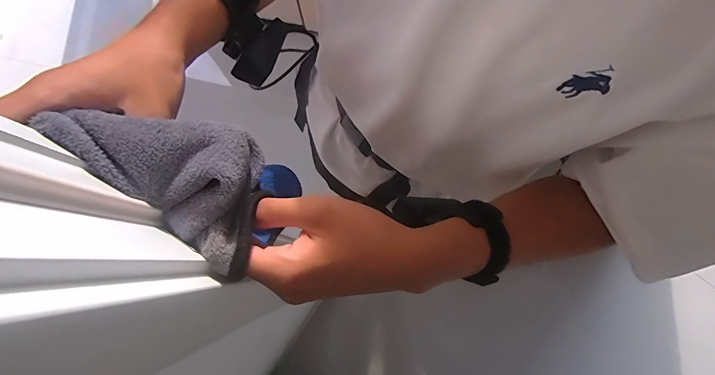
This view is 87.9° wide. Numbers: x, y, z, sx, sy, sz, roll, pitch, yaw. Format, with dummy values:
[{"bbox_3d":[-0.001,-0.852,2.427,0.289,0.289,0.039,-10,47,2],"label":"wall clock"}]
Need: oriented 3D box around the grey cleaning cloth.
[{"bbox_3d":[-0.102,-0.011,0.230,0.119,0.060,0.074,42,81,9],"label":"grey cleaning cloth"}]

